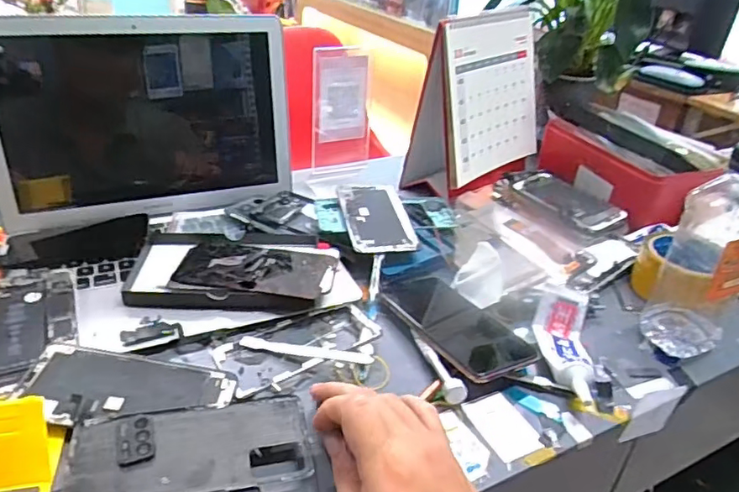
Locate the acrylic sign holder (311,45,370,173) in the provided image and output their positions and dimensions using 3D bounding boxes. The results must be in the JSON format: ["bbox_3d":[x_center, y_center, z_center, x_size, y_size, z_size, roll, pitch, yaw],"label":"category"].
[{"bbox_3d":[-0.037,-0.177,0.753,0.078,0.182,0.051,4,31,0],"label":"acrylic sign holder"}]

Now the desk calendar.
[{"bbox_3d":[0.151,-0.201,0.767,0.108,0.201,0.208,24,36,30],"label":"desk calendar"}]

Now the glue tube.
[{"bbox_3d":[0.174,0.088,0.493,0.046,0.039,0.120,8,31,6],"label":"glue tube"}]

